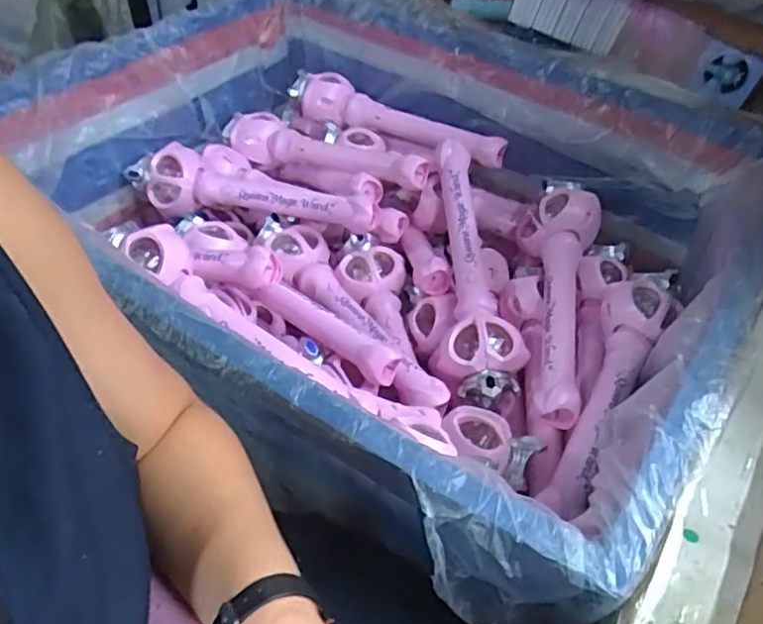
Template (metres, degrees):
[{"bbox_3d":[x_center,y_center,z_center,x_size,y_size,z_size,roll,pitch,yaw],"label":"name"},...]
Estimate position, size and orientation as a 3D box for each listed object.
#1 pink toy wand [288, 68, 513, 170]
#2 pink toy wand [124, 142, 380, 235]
[{"bbox_3d":[0.013,-0.290,0.936,0.352,0.059,0.059,24,51,18],"label":"pink toy wand"},{"bbox_3d":[-0.173,-0.165,0.850,0.355,0.071,0.078,15,48,10],"label":"pink toy wand"}]

